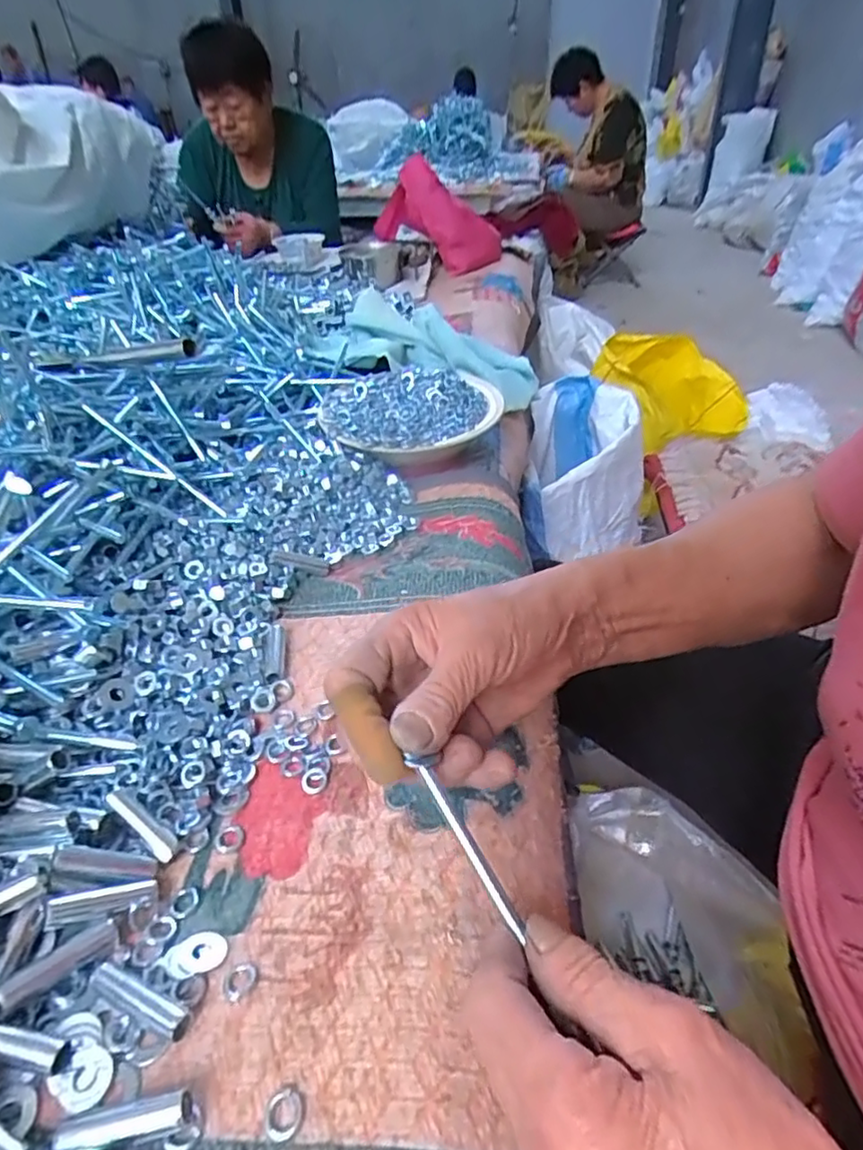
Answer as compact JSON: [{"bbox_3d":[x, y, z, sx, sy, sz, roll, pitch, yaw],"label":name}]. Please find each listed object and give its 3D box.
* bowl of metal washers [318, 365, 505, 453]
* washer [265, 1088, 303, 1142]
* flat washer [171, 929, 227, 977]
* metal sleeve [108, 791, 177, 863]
[{"bbox_3d":[-0.018,-0.153,0.611,0.173,0.050,0.164,-2,36,1],"label":"bowl of metal washers"},{"bbox_3d":[-0.051,0.183,0.213,0.012,0.004,0.013,-2,36,1],"label":"washer"},{"bbox_3d":[-0.095,0.156,0.258,0.020,0.004,0.019,0,22,0],"label":"flat washer"},{"bbox_3d":[-0.137,0.119,0.297,0.042,0.012,0.011,41,48,12],"label":"metal sleeve"}]

